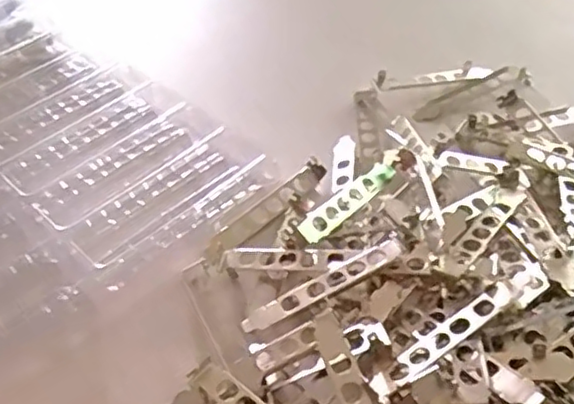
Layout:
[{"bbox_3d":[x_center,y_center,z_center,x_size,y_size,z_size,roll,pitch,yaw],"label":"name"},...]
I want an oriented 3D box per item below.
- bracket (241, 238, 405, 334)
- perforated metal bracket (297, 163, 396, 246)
[{"bbox_3d":[0.025,0.057,0.438,0.120,0.005,0.020,-28,46,-7],"label":"bracket"},{"bbox_3d":[0.049,-0.003,0.505,0.022,0.011,0.120,26,41,28],"label":"perforated metal bracket"}]

